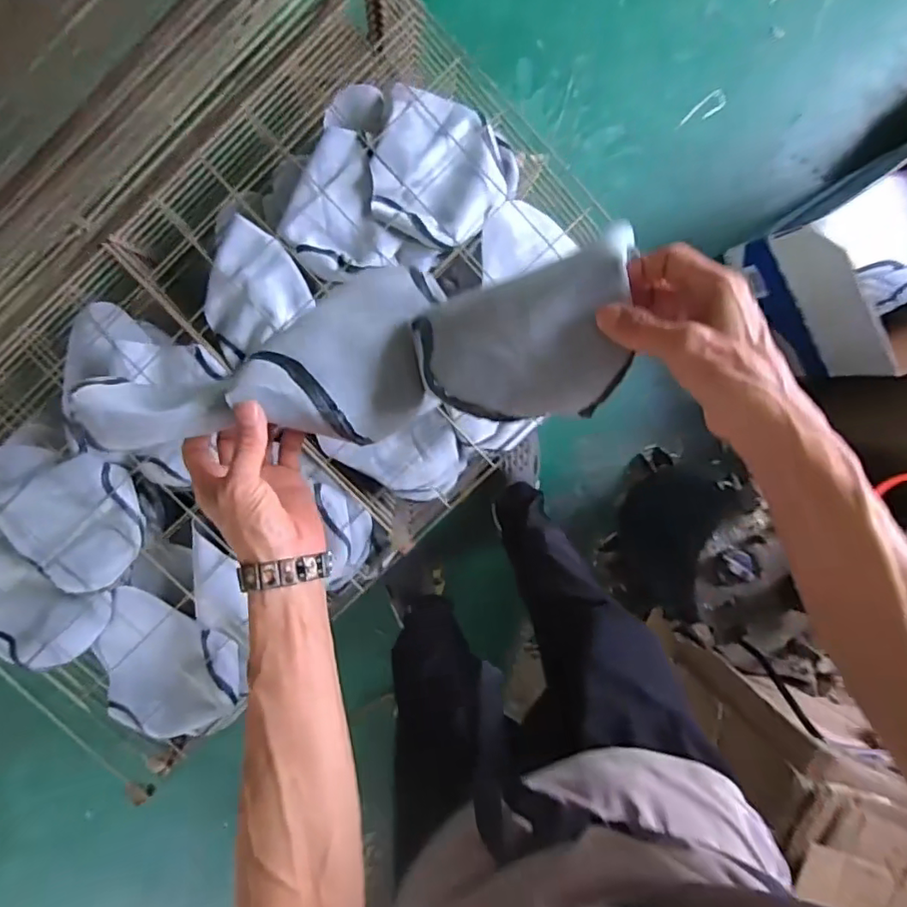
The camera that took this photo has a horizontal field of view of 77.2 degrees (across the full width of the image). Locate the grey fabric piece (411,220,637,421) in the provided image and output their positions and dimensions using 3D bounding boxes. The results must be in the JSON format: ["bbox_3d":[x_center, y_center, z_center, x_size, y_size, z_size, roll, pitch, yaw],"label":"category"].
[{"bbox_3d":[0.056,-0.078,0.415,0.154,0.081,0.105,-22,99,0],"label":"grey fabric piece"}]

